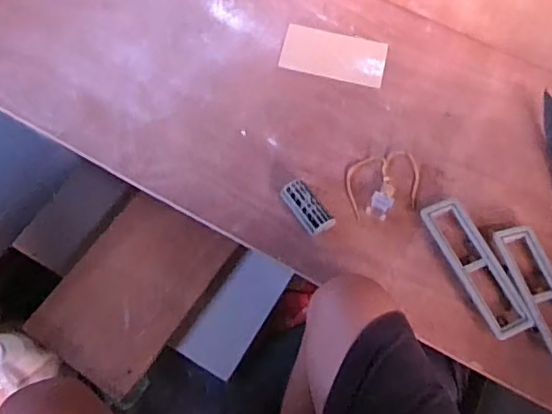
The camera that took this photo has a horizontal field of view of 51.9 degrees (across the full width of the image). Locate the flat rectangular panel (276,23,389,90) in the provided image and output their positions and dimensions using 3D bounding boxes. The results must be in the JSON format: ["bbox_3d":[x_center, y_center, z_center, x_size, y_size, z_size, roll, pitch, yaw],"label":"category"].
[{"bbox_3d":[0.103,-0.270,1.001,0.179,0.007,0.102,12,67,7],"label":"flat rectangular panel"}]

